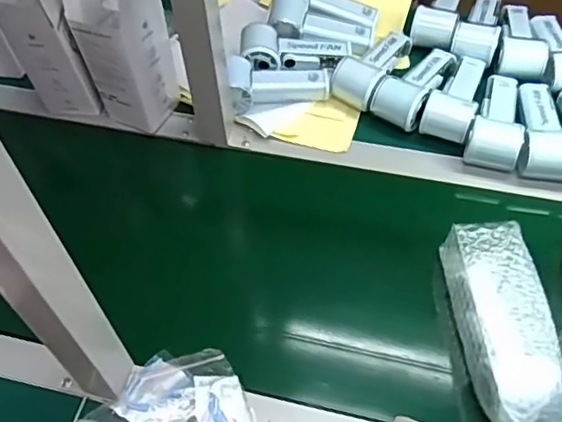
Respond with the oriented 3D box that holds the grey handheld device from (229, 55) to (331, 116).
[{"bbox_3d":[-0.001,-0.166,0.786,0.127,0.036,0.061,-5,55,1],"label":"grey handheld device"}]

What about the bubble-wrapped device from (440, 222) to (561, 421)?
[{"bbox_3d":[0.217,0.111,0.580,0.076,0.057,0.199,-4,55,2],"label":"bubble-wrapped device"}]

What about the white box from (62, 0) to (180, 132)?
[{"bbox_3d":[-0.191,-0.216,0.718,0.081,0.236,0.093,29,62,22],"label":"white box"}]

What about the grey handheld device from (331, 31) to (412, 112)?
[{"bbox_3d":[0.123,-0.201,0.811,0.064,0.056,0.154,21,59,18],"label":"grey handheld device"}]

